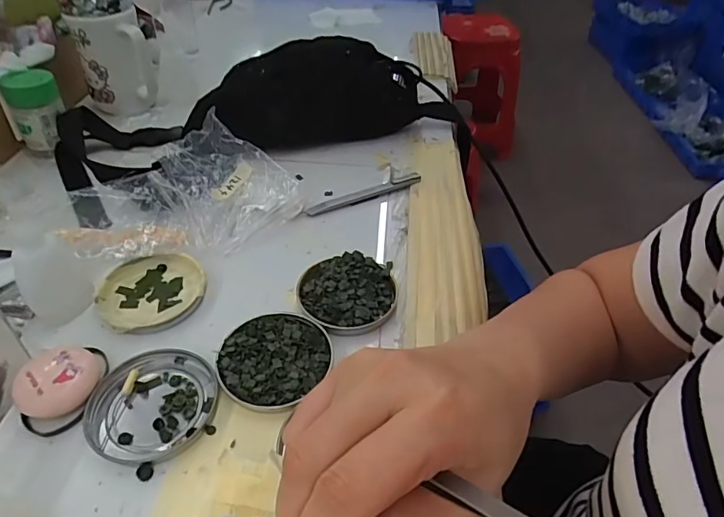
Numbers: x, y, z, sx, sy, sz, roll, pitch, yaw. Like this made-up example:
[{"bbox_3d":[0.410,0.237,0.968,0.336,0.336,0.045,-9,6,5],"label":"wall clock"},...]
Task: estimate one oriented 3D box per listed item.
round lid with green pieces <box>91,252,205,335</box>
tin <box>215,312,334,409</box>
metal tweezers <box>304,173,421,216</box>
[{"bbox_3d":[-0.166,0.027,0.384,0.079,0.012,0.072,2,44,-1],"label":"round lid with green pieces"},{"bbox_3d":[-0.062,0.069,0.340,0.069,0.012,0.077,19,46,16],"label":"tin"},{"bbox_3d":[0.002,-0.065,0.490,0.128,0.011,0.016,-19,48,-21],"label":"metal tweezers"}]

